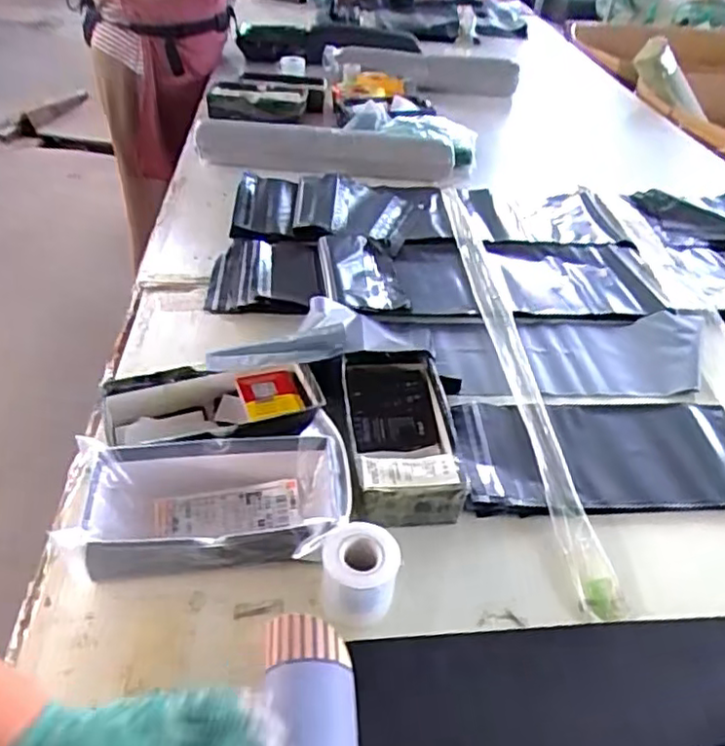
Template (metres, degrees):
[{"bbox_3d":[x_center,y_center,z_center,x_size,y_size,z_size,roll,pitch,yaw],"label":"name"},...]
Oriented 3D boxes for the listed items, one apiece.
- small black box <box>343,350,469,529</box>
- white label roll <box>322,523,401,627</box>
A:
[{"bbox_3d":[0.041,0.065,0.719,0.120,0.053,0.223,-1,39,-6],"label":"small black box"},{"bbox_3d":[-0.003,0.173,0.567,0.068,0.057,0.064,3,39,-2],"label":"white label roll"}]

